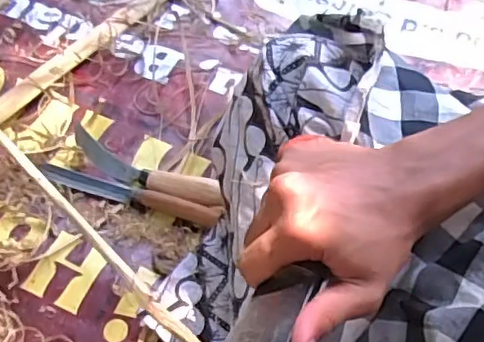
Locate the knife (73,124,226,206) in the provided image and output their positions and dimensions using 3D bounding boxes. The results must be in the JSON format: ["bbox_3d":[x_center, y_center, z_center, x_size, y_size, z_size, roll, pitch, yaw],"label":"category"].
[{"bbox_3d":[-0.104,-0.005,0.634,0.187,0.026,0.034,27,55,14],"label":"knife"}]

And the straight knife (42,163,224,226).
[{"bbox_3d":[-0.113,0.018,0.616,0.190,0.018,0.023,17,53,7],"label":"straight knife"}]

